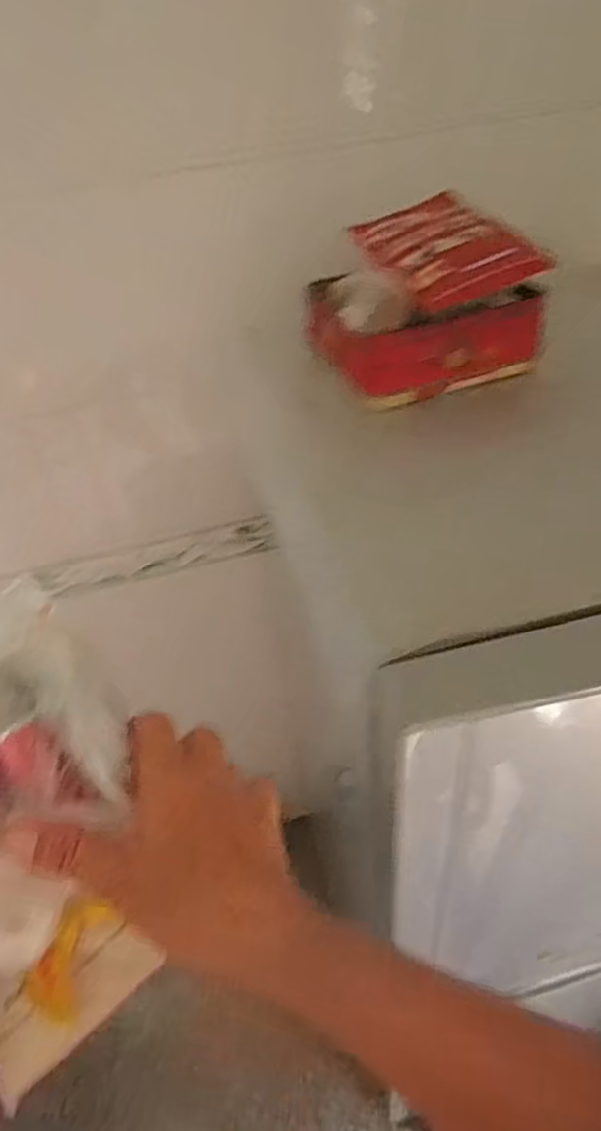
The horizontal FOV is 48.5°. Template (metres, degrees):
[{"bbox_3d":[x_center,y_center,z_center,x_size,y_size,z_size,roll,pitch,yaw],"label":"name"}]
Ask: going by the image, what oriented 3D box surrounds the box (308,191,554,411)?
[{"bbox_3d":[0.108,-0.256,0.626,0.184,0.102,0.181,-17,44,-11],"label":"box"}]

